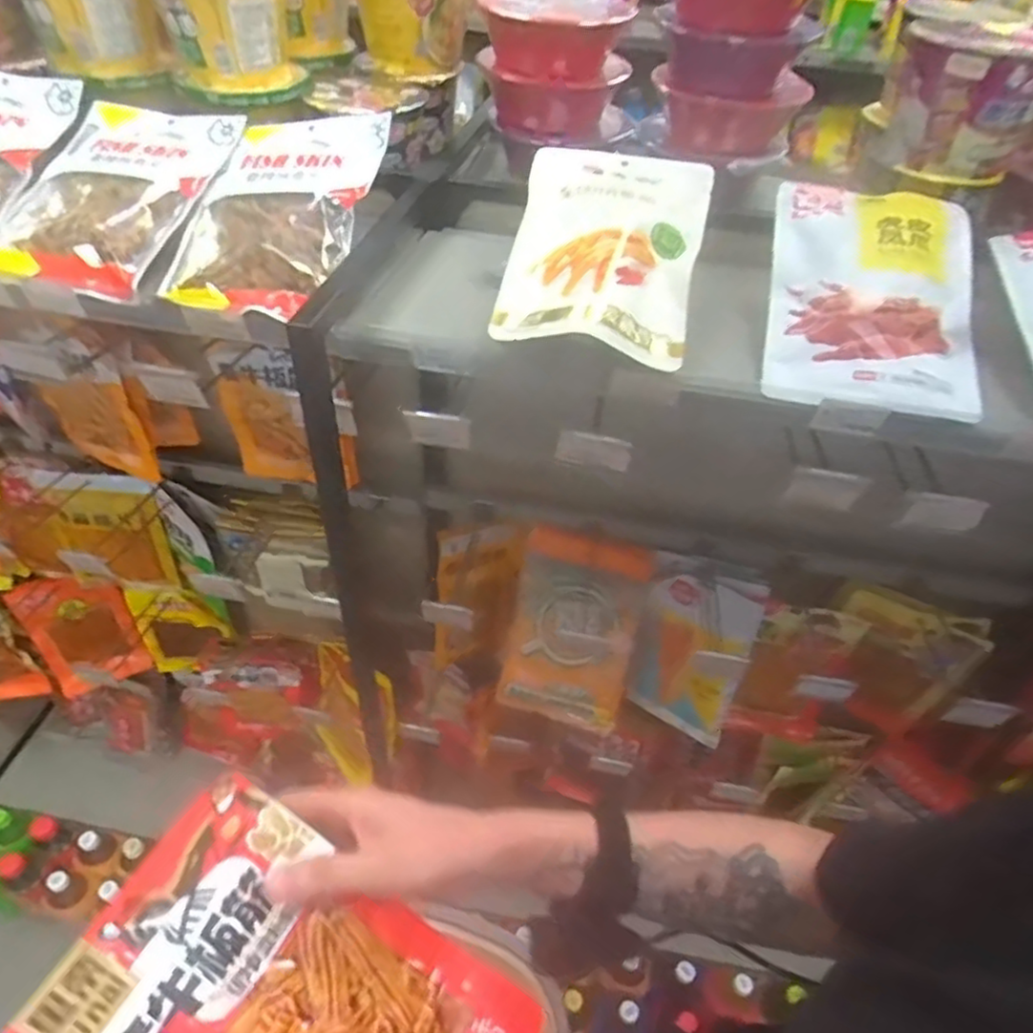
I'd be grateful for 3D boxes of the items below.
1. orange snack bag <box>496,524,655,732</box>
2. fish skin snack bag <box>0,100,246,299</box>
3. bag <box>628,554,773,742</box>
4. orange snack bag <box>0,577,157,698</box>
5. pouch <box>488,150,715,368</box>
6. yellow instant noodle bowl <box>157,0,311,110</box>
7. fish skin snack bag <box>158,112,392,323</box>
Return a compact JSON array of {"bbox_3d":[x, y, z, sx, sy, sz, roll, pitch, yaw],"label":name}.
[{"bbox_3d":[0.084,0.160,0.989,0.175,0.270,0.052,12,14,6],"label":"orange snack bag"},{"bbox_3d":[-0.376,-0.302,0.641,0.164,0.026,0.245,12,64,9],"label":"fish skin snack bag"},{"bbox_3d":[0.250,0.192,0.980,0.142,0.272,0.015,14,23,13],"label":"bag"},{"bbox_3d":[-0.774,0.212,1.240,0.171,0.243,0.055,-8,45,-13],"label":"orange snack bag"},{"bbox_3d":[0.078,-0.228,0.585,0.155,0.026,0.218,11,67,3],"label":"pouch"},{"bbox_3d":[-0.298,-0.510,0.717,0.128,0.136,0.149,-11,46,-16],"label":"yellow instant noodle bowl"},{"bbox_3d":[-0.215,-0.280,0.625,0.156,0.019,0.235,5,68,10],"label":"fish skin snack bag"}]

